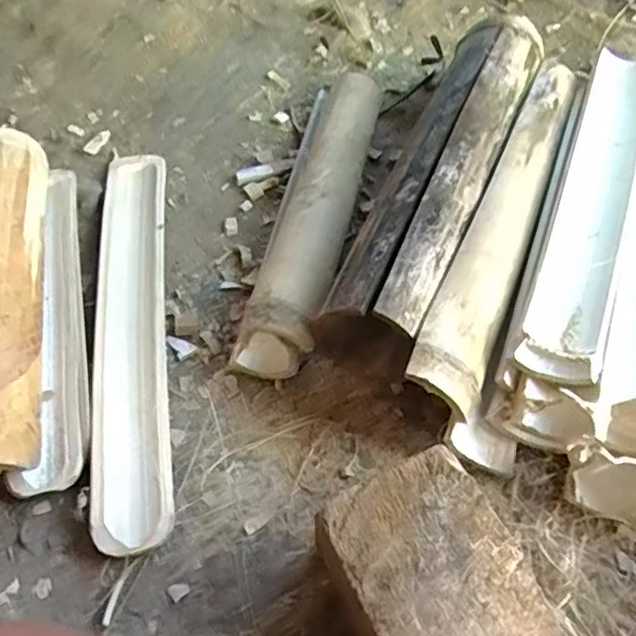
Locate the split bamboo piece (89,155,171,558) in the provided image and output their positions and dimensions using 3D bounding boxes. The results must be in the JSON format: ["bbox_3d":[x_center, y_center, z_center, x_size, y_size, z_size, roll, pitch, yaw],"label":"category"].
[{"bbox_3d":[-0.187,-0.004,0.651,0.064,0.026,0.482,-9,54,-3],"label":"split bamboo piece"}]

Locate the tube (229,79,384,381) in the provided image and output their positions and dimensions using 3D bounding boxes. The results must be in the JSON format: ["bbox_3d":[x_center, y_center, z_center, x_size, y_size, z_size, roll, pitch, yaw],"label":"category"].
[{"bbox_3d":[-0.002,-0.143,0.717,0.084,0.061,0.458,8,55,9],"label":"tube"}]

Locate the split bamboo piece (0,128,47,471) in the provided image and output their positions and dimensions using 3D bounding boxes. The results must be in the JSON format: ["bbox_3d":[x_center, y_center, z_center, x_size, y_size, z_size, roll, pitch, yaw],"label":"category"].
[{"bbox_3d":[-0.298,-0.040,0.618,0.052,0.063,0.390,-10,54,-4],"label":"split bamboo piece"}]

